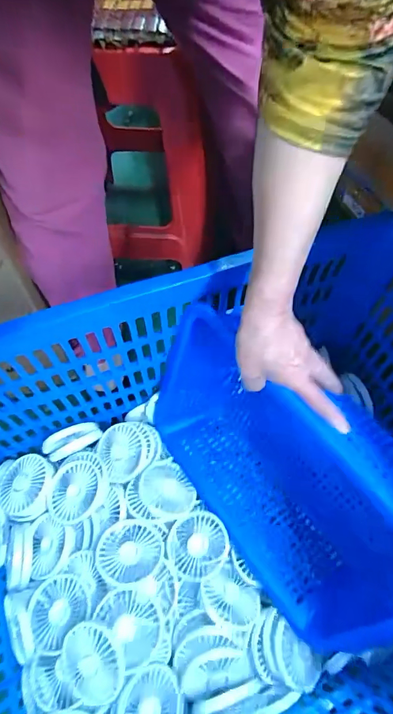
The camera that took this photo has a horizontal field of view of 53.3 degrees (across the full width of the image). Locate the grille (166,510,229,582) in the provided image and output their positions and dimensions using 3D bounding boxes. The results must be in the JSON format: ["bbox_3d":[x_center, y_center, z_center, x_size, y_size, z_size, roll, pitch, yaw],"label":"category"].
[{"bbox_3d":[0.002,0.269,0.558,0.084,0.014,0.087,0,60,0],"label":"grille"}]

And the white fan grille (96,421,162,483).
[{"bbox_3d":[-0.106,0.144,0.620,0.095,0.024,0.090,0,60,0],"label":"white fan grille"}]

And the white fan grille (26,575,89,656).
[{"bbox_3d":[-0.186,0.334,0.518,0.076,0.015,0.080,0,60,0],"label":"white fan grille"}]

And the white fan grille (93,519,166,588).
[{"bbox_3d":[-0.091,0.269,0.538,0.088,0.012,0.085,-6,46,-18],"label":"white fan grille"}]

